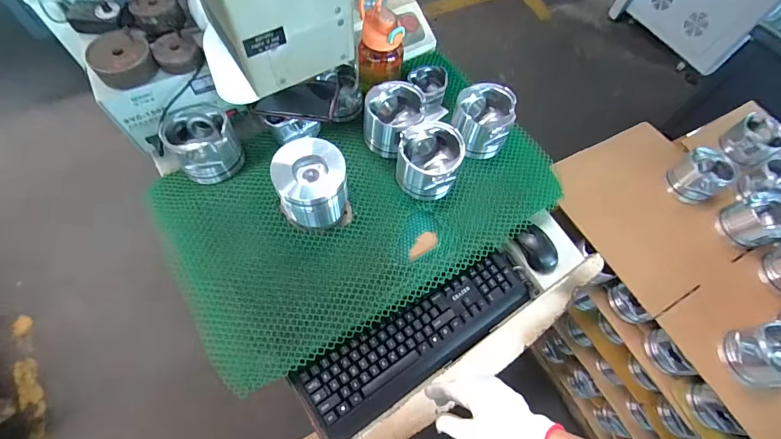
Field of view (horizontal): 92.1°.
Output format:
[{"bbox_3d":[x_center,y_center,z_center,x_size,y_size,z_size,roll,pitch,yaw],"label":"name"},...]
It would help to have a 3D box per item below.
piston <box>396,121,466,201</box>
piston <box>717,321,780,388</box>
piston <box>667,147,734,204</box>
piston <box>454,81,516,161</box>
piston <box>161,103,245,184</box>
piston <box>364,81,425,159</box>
[{"bbox_3d":[0.068,-0.103,0.684,0.112,0.101,0.101,-6,61,1],"label":"piston"},{"bbox_3d":[0.745,0.266,0.740,0.130,0.082,0.116,-6,61,0],"label":"piston"},{"bbox_3d":[0.756,-0.104,0.919,0.085,0.102,0.111,-34,64,-14],"label":"piston"},{"bbox_3d":[0.176,-0.188,0.730,0.111,0.112,0.096,6,62,7],"label":"piston"},{"bbox_3d":[-0.335,-0.135,0.686,0.113,0.102,0.098,-33,64,-14],"label":"piston"},{"bbox_3d":[0.009,-0.188,0.720,0.102,0.113,0.107,-2,61,3],"label":"piston"}]

